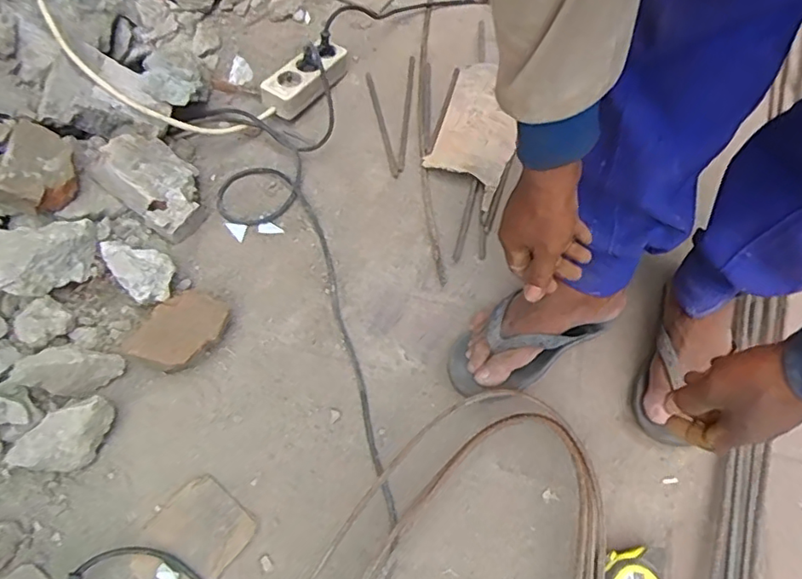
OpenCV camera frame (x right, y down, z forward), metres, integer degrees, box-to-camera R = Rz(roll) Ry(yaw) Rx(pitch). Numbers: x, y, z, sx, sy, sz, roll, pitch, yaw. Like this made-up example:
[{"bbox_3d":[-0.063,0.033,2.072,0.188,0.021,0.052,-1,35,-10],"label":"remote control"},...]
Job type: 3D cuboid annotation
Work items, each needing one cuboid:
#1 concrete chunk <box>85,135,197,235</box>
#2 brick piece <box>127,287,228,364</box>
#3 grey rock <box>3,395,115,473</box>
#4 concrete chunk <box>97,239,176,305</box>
[{"bbox_3d":[-0.344,-0.154,0.782,0.153,0.046,0.105,37,49,-3],"label":"concrete chunk"},{"bbox_3d":[-0.265,0.050,0.685,0.085,0.044,0.103,21,61,7],"label":"brick piece"},{"bbox_3d":[-0.370,0.166,0.616,0.109,0.056,0.053,-22,65,-14],"label":"grey rock"},{"bbox_3d":[-0.338,-0.031,0.729,0.115,0.046,0.065,42,65,18],"label":"concrete chunk"}]

